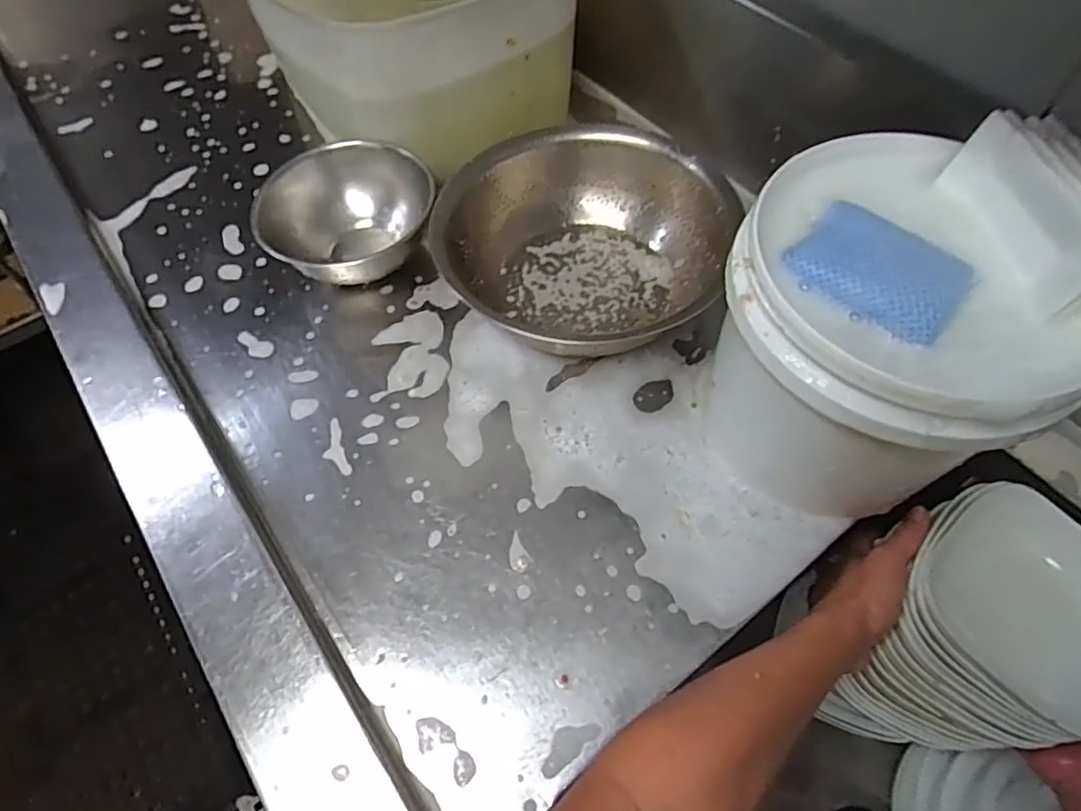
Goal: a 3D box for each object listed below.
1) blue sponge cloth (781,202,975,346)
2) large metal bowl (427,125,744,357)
[{"bbox_3d":[0.212,-0.088,0.386,0.096,0.026,0.066,34,67,20],"label":"blue sponge cloth"},{"bbox_3d":[0.032,-0.150,0.599,0.247,0.092,0.227,19,61,13],"label":"large metal bowl"}]

